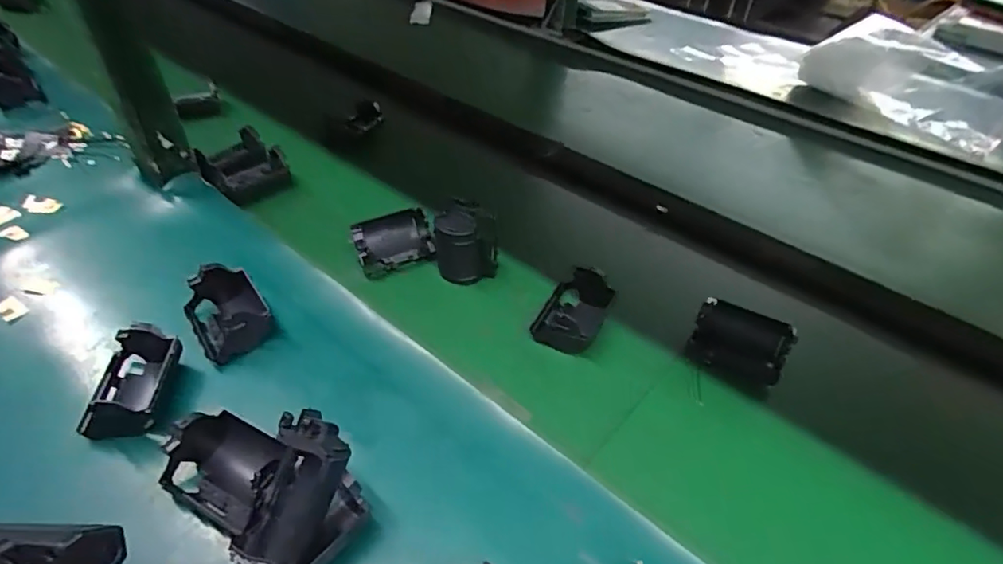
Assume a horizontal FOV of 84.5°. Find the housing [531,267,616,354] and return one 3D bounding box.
[{"bbox_3d":[0.061,0.024,0.462,0.051,0.038,0.069,18,45,17],"label":"housing"}]

